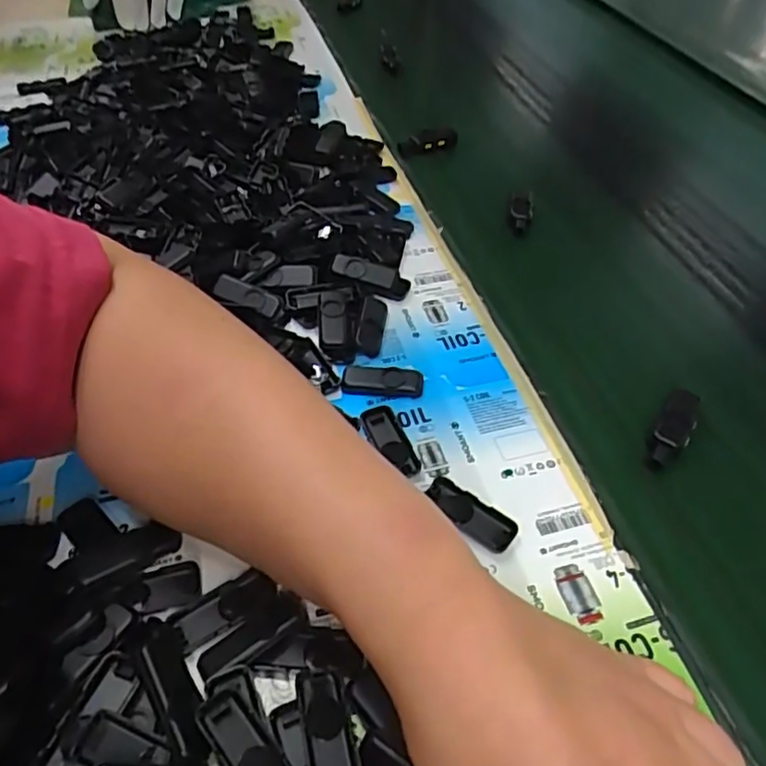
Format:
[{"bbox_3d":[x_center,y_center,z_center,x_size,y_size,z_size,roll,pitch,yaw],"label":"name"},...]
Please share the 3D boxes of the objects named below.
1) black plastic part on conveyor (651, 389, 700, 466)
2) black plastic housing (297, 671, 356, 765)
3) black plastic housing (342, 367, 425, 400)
[{"bbox_3d":[0.158,0.025,0.337,0.018,0.007,0.049,28,67,22],"label":"black plastic part on conveyor"},{"bbox_3d":[-0.021,0.130,0.228,0.017,0.006,0.044,-10,48,-10],"label":"black plastic housing"},{"bbox_3d":[0.000,0.000,0.351,0.045,0.007,0.019,4,47,2],"label":"black plastic housing"}]

